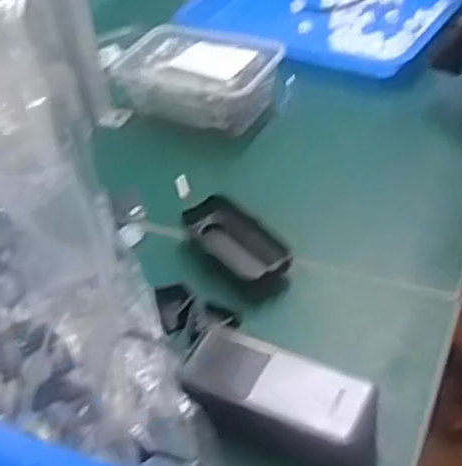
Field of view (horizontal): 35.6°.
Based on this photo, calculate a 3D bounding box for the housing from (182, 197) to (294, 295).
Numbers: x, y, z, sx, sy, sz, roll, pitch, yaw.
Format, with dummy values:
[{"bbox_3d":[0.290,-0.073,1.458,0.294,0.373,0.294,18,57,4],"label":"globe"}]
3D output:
[{"bbox_3d":[0.000,0.007,0.633,0.052,0.023,0.130,-29,46,-23],"label":"housing"}]

